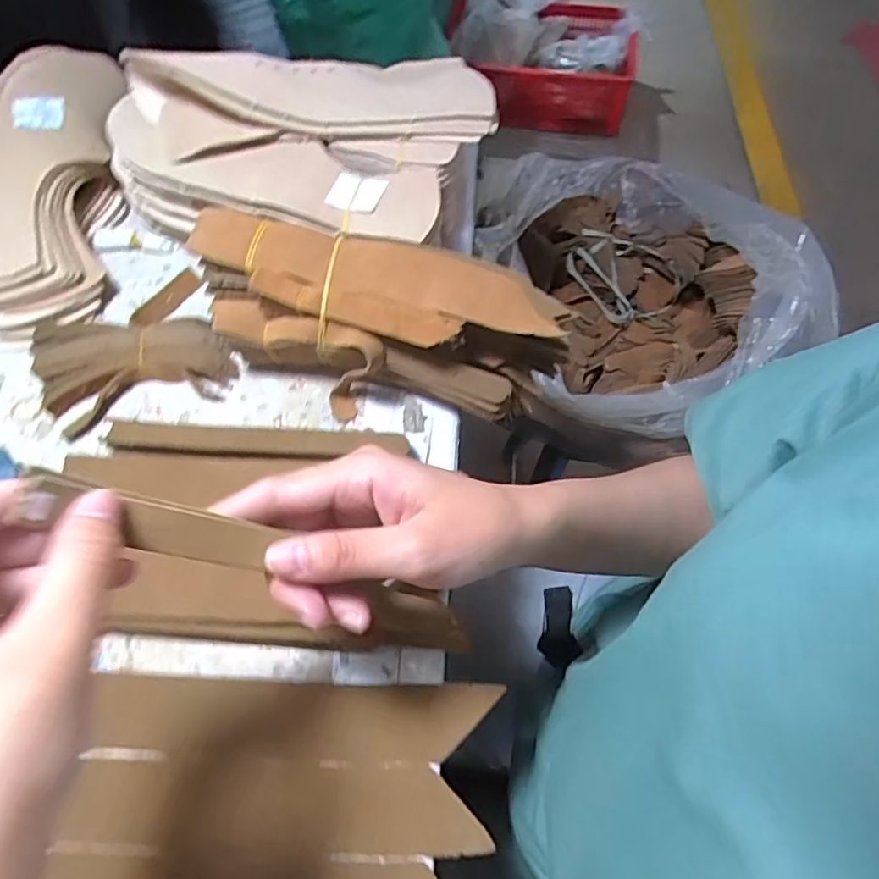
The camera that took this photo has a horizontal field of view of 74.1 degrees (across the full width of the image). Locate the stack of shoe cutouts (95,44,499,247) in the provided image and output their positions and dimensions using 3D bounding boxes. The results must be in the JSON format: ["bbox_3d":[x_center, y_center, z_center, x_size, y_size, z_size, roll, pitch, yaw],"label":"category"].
[{"bbox_3d":[-0.104,-0.230,0.429,0.265,0.078,0.173,13,62,6],"label":"stack of shoe cutouts"}]

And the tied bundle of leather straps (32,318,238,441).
[{"bbox_3d":[-0.211,-0.057,0.403,0.124,0.021,0.085,-17,63,-10],"label":"tied bundle of leather straps"}]

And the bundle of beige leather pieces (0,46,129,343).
[{"bbox_3d":[-0.304,-0.209,0.460,0.096,0.076,0.269,-2,61,-2],"label":"bundle of beige leather pieces"}]

